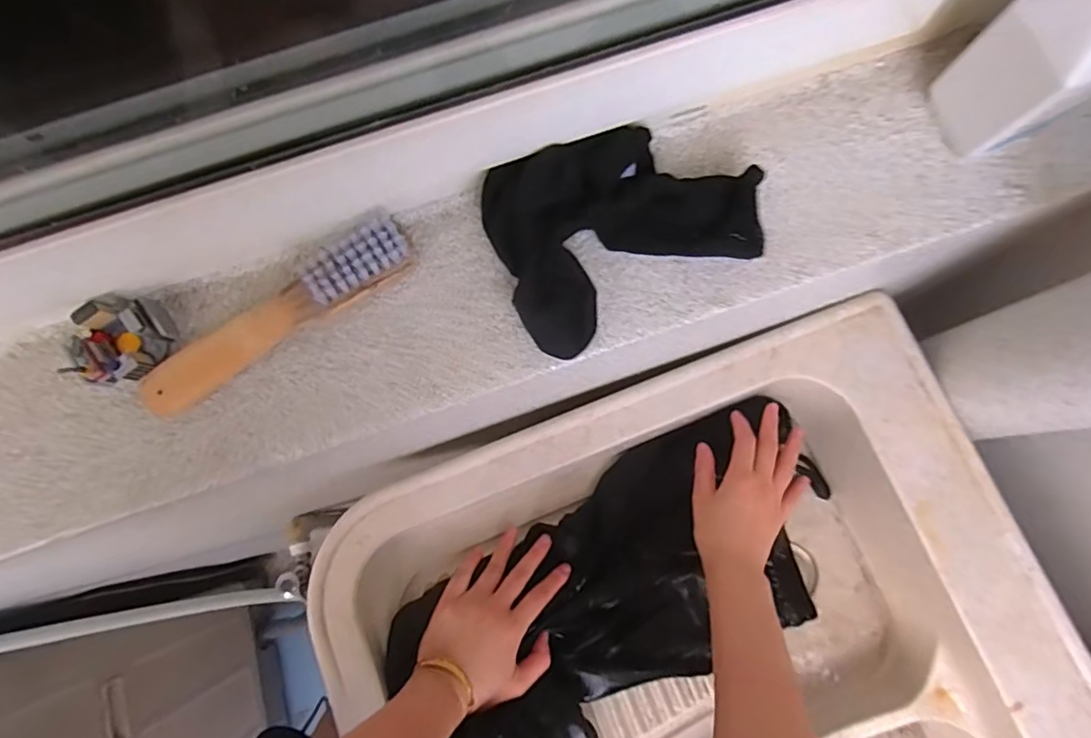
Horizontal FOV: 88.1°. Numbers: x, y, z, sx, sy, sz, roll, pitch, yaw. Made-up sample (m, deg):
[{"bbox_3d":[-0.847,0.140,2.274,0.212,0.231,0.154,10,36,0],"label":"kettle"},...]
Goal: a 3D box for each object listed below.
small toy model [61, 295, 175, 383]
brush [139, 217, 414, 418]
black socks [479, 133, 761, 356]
[{"bbox_3d":[-0.282,-0.019,0.375,0.053,0.033,0.049,0,78,1],"label":"small toy model"},{"bbox_3d":[-0.183,-0.034,0.384,0.201,0.043,0.031,-32,79,-5],"label":"brush"},{"bbox_3d":[0.054,-0.094,0.385,0.170,0.048,0.121,-19,78,-3],"label":"black socks"}]

